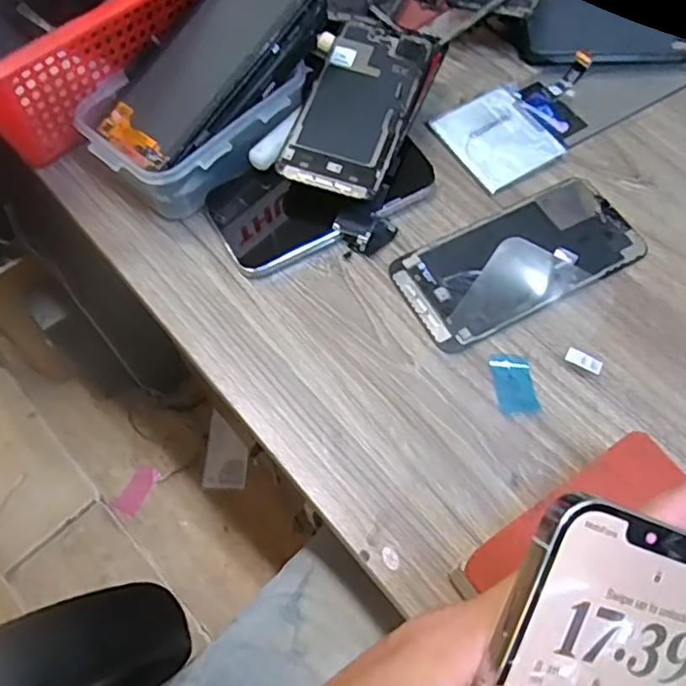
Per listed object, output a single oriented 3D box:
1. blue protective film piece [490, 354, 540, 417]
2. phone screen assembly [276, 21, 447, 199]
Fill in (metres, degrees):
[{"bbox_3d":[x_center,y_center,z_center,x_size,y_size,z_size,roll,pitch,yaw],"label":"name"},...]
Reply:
[{"bbox_3d":[0.099,0.023,0.362,0.022,0.004,0.037,-4,62,-1],"label":"blue protective film piece"},{"bbox_3d":[0.012,-0.156,0.416,0.070,0.009,0.140,21,69,8],"label":"phone screen assembly"}]

